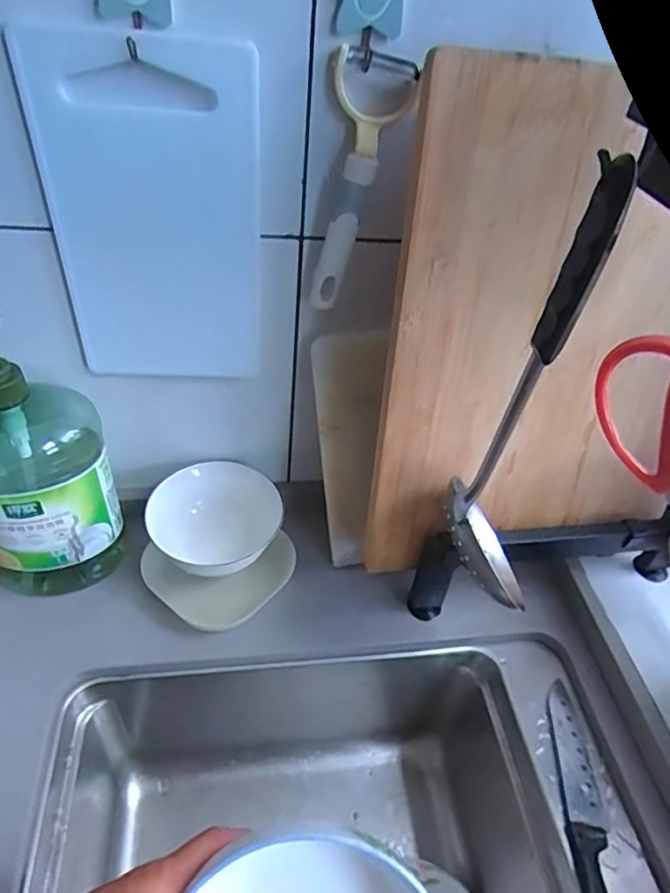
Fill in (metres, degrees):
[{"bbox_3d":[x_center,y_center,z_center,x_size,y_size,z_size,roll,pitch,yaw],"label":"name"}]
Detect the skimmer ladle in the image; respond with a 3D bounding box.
[{"bbox_3d":[0.129,-0.004,0.365,0.075,0.325,0.065,30,49,22],"label":"skimmer ladle"}]

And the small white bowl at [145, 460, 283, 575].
[{"bbox_3d":[-0.118,0.076,0.570,0.112,0.055,0.126,15,45,8],"label":"small white bowl"}]

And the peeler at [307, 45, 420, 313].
[{"bbox_3d":[0.018,-0.187,0.424,0.056,0.173,0.033,8,44,1],"label":"peeler"}]

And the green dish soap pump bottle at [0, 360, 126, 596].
[{"bbox_3d":[-0.251,0.018,0.476,0.112,0.277,0.082,-22,51,-27],"label":"green dish soap pump bottle"}]

